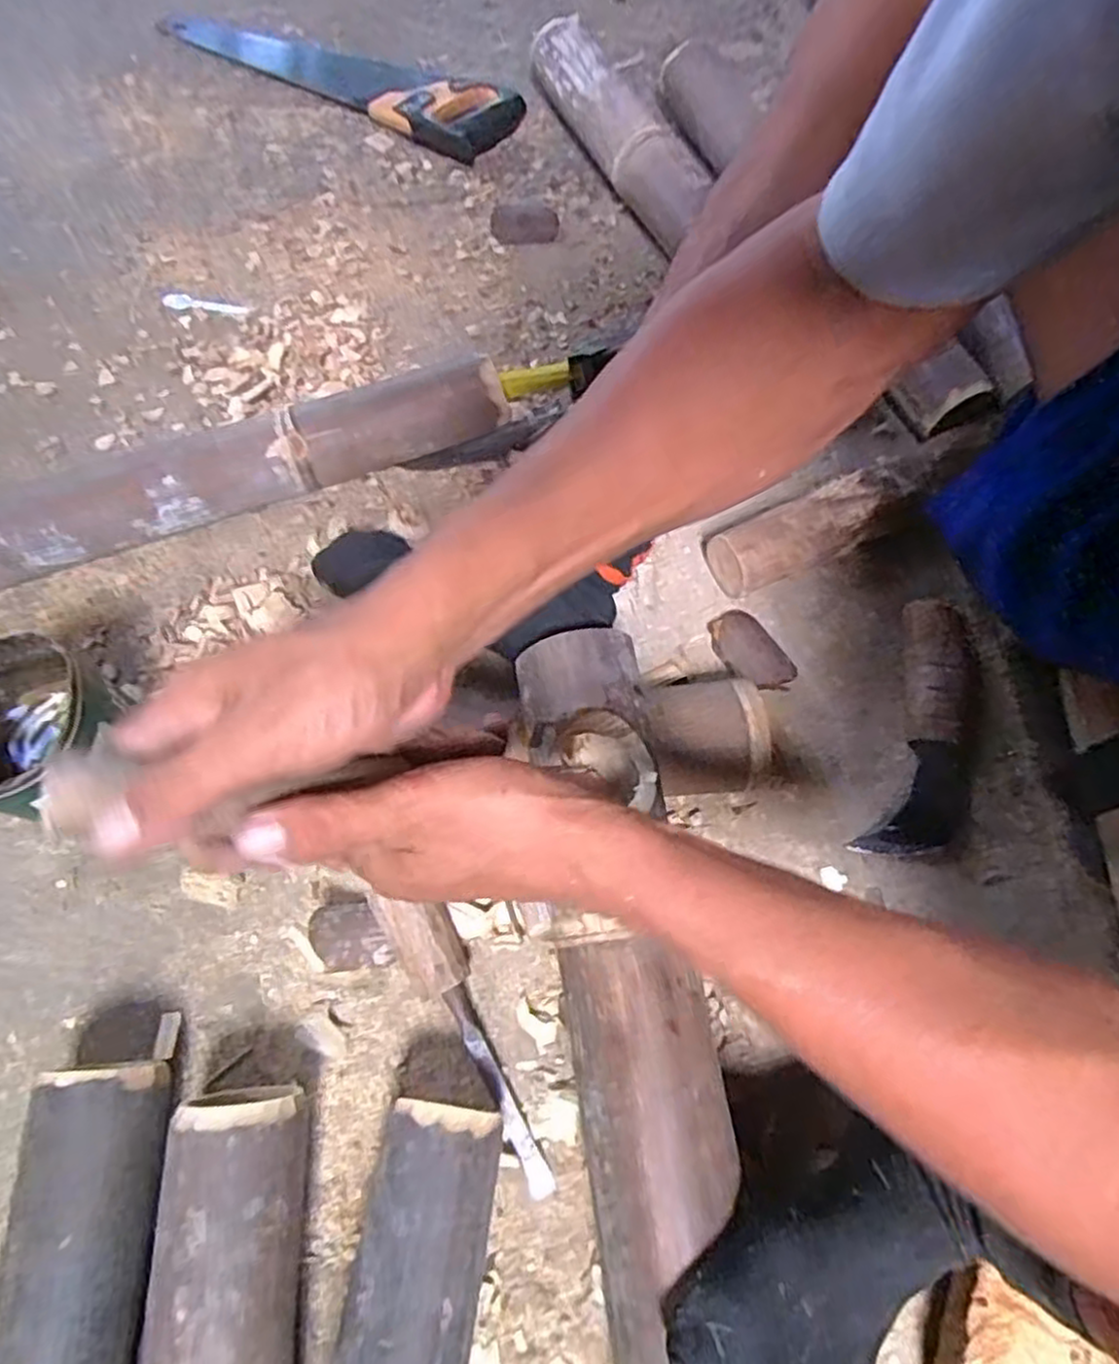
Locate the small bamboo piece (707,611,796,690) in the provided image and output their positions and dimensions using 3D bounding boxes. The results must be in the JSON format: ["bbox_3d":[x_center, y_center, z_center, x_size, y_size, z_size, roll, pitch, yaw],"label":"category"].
[{"bbox_3d":[0.154,-0.025,0.593,0.044,0.008,0.075,-36,74,-17],"label":"small bamboo piece"}]

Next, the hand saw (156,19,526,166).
[{"bbox_3d":[-0.252,-0.694,0.841,0.422,0.040,0.122,22,67,6],"label":"hand saw"}]

